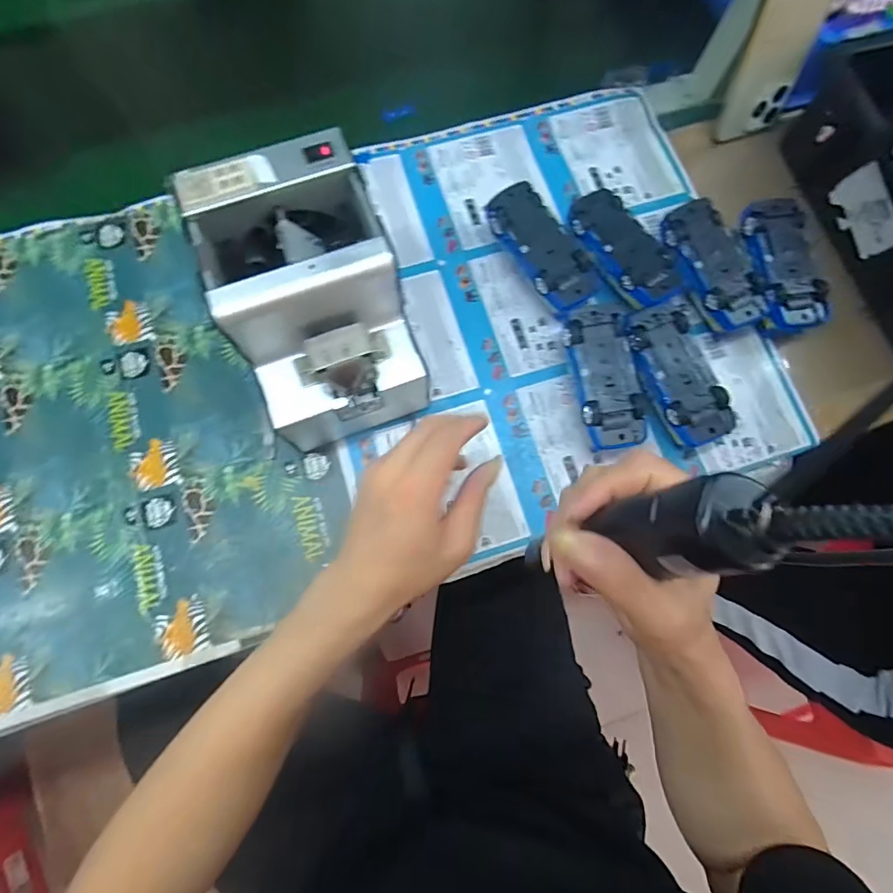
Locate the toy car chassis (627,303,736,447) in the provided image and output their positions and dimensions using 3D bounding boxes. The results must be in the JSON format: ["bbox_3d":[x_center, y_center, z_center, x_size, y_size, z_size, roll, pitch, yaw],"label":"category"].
[{"bbox_3d":[0.202,-0.061,0.418,0.056,0.044,0.126,-18,78,-5],"label":"toy car chassis"}]

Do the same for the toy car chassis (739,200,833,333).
[{"bbox_3d":[0.318,-0.173,0.447,0.062,0.039,0.131,-6,77,-2],"label":"toy car chassis"}]

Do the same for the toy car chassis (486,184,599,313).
[{"bbox_3d":[0.092,-0.185,0.445,0.068,0.045,0.130,-35,79,-10],"label":"toy car chassis"}]

